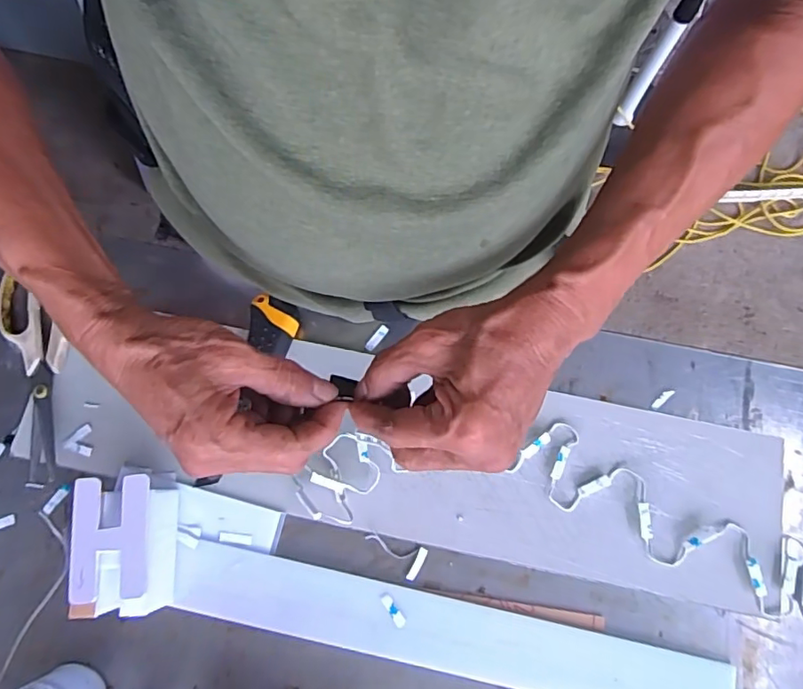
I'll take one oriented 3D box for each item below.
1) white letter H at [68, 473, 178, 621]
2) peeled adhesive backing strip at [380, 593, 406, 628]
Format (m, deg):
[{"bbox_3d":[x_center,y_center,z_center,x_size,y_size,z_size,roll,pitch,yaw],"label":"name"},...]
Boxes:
[{"bbox_3d":[-0.202,0.146,0.401,0.055,0.049,0.092,-3,75,-1],"label":"white letter H"},{"bbox_3d":[-0.006,0.199,0.409,0.008,0.004,0.026,-35,78,-9],"label":"peeled adhesive backing strip"}]

